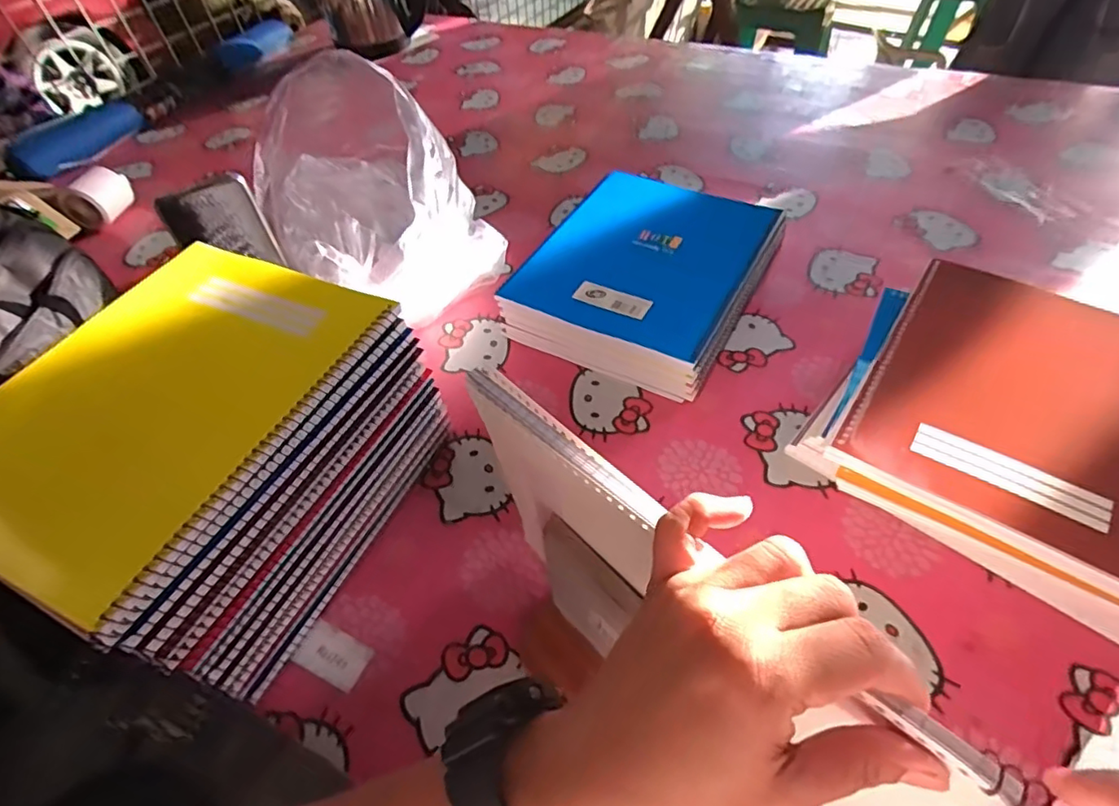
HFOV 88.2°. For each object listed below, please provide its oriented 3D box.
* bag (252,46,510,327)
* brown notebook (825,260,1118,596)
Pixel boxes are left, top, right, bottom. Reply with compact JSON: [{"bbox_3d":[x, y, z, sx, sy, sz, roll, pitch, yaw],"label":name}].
[{"bbox_3d":[-0.214,-0.239,0.641,0.202,0.165,0.302,-31,54,-20],"label":"bag"},{"bbox_3d":[0.342,-0.003,0.417,0.201,0.016,0.243,28,59,26],"label":"brown notebook"}]

